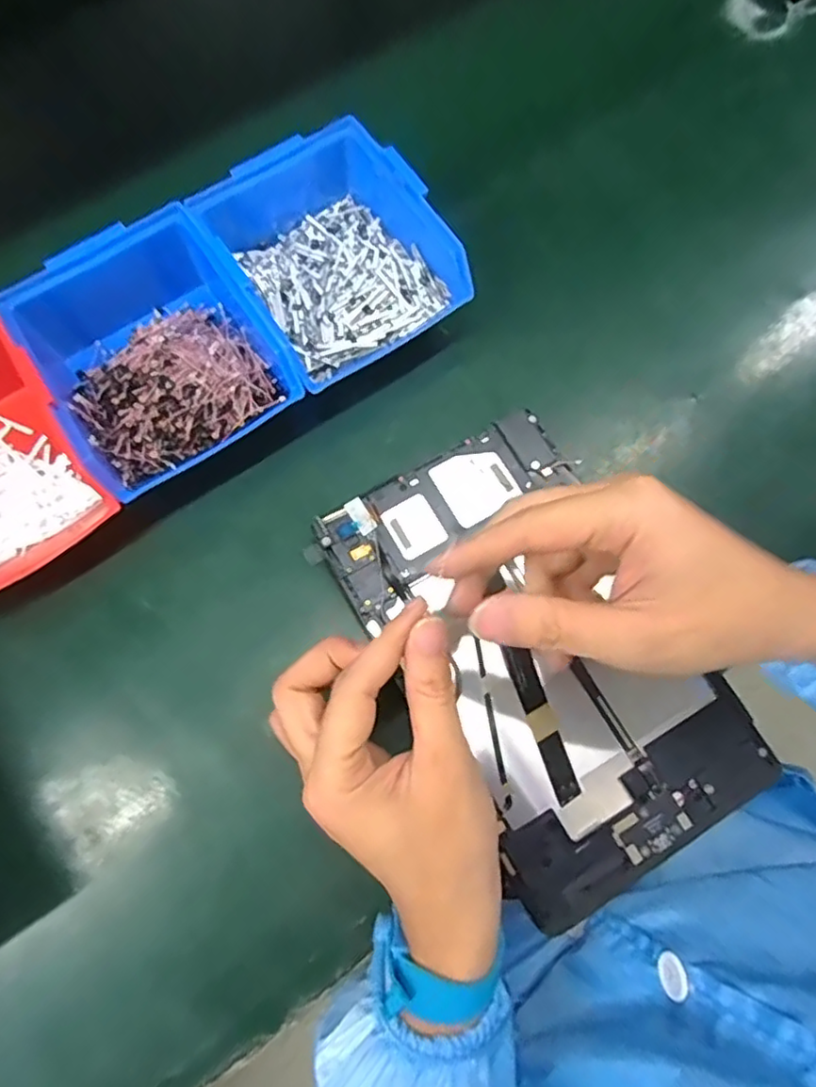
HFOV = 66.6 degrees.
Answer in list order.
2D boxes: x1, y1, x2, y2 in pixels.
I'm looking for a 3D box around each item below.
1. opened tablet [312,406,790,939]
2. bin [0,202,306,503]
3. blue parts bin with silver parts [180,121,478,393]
[{"bbox_3d":[0.070,0.055,0.342,0.148,0.007,0.245,-31,78,-9],"label":"opened tablet"},{"bbox_3d":[-0.149,-0.110,0.374,0.123,0.070,0.145,-34,78,-9],"label":"bin"},{"bbox_3d":[-0.051,-0.182,0.394,0.120,0.070,0.147,-33,78,-9],"label":"blue parts bin with silver parts"}]

